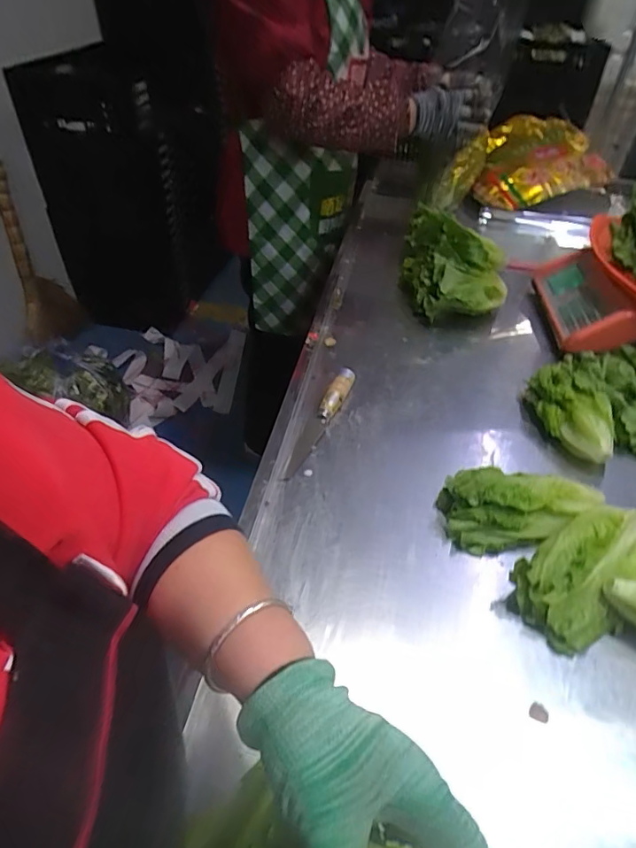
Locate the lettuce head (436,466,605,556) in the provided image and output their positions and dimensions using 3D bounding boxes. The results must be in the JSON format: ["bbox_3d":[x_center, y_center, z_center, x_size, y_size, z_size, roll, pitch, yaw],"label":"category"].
[{"bbox_3d":[0.233,0.093,0.573,0.180,0.056,0.082,-2,45,-5],"label":"lettuce head"}]

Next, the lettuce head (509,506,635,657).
[{"bbox_3d":[0.279,0.150,0.522,0.170,0.051,0.092,-27,52,-27],"label":"lettuce head"}]

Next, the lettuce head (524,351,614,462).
[{"bbox_3d":[0.333,-0.025,0.682,0.091,0.071,0.144,12,45,10],"label":"lettuce head"}]

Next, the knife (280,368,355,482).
[{"bbox_3d":[0.003,-0.006,0.675,0.027,0.023,0.196,18,47,15],"label":"knife"}]

